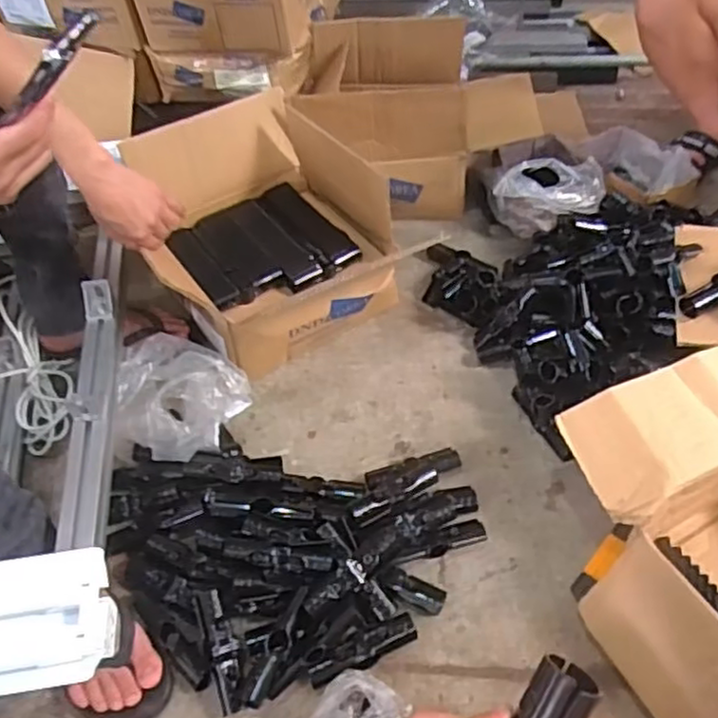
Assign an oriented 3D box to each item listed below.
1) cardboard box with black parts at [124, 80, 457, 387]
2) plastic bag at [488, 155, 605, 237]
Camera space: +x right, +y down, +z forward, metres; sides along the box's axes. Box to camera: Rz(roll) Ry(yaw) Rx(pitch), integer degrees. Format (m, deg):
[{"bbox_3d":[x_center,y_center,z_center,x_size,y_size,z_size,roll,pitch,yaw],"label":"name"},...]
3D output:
[{"bbox_3d":[-0.155,-0.201,1.115,0.350,0.225,0.413,-21,50,-16],"label":"cardboard box with black parts"},{"bbox_3d":[0.337,-0.285,1.255,0.195,0.126,0.111,4,48,6],"label":"plastic bag"}]

